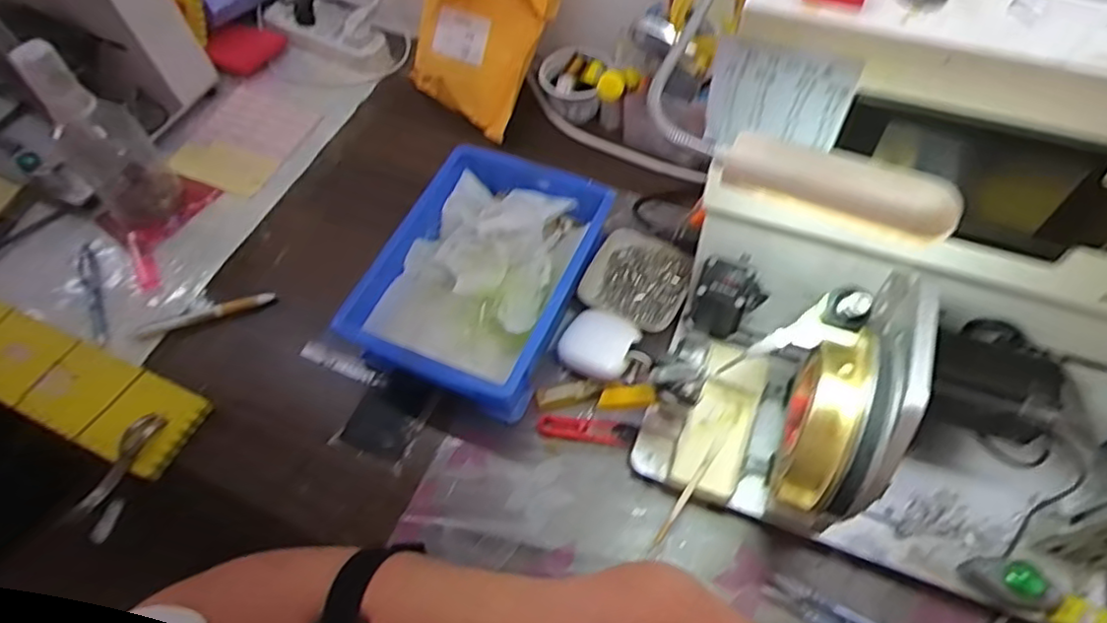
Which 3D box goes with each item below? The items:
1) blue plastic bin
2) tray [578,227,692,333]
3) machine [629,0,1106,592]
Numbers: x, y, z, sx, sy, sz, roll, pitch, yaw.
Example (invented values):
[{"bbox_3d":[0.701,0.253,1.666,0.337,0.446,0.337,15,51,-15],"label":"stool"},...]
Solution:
[{"bbox_3d":[-0.061,-0.038,0.621,0.176,0.069,0.249,20,63,15],"label":"blue plastic bin"},{"bbox_3d":[0.083,-0.030,0.638,0.098,0.022,0.098,26,64,18],"label":"tray"},{"bbox_3d":[0.244,0.006,0.403,0.367,0.329,0.237,11,61,10],"label":"machine"}]

